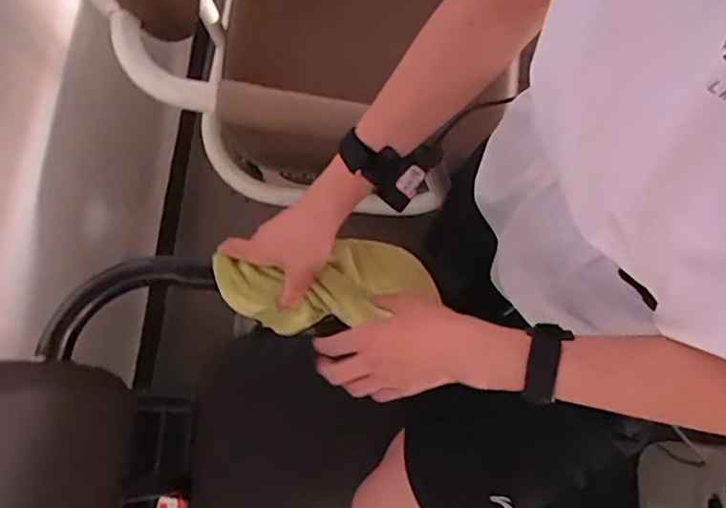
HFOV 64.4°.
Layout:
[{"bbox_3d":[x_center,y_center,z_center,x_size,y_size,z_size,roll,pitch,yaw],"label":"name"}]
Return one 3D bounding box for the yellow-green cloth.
[{"bbox_3d":[-0.040,0.032,0.616,0.223,0.061,0.087,-8,76,2],"label":"yellow-green cloth"}]

